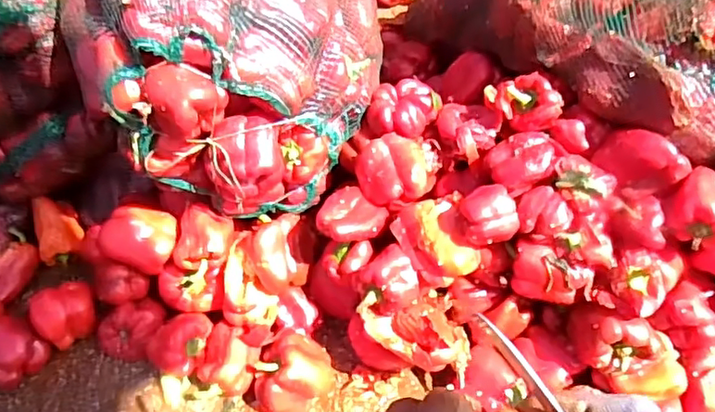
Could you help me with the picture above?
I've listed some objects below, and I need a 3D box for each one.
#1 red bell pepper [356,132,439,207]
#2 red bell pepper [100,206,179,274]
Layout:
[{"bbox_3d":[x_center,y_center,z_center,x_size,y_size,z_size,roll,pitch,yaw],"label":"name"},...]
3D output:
[{"bbox_3d":[0.049,-0.046,0.779,0.108,0.069,0.091,4,50,12],"label":"red bell pepper"},{"bbox_3d":[-0.311,0.042,0.845,0.098,0.066,0.085,12,52,18],"label":"red bell pepper"}]

